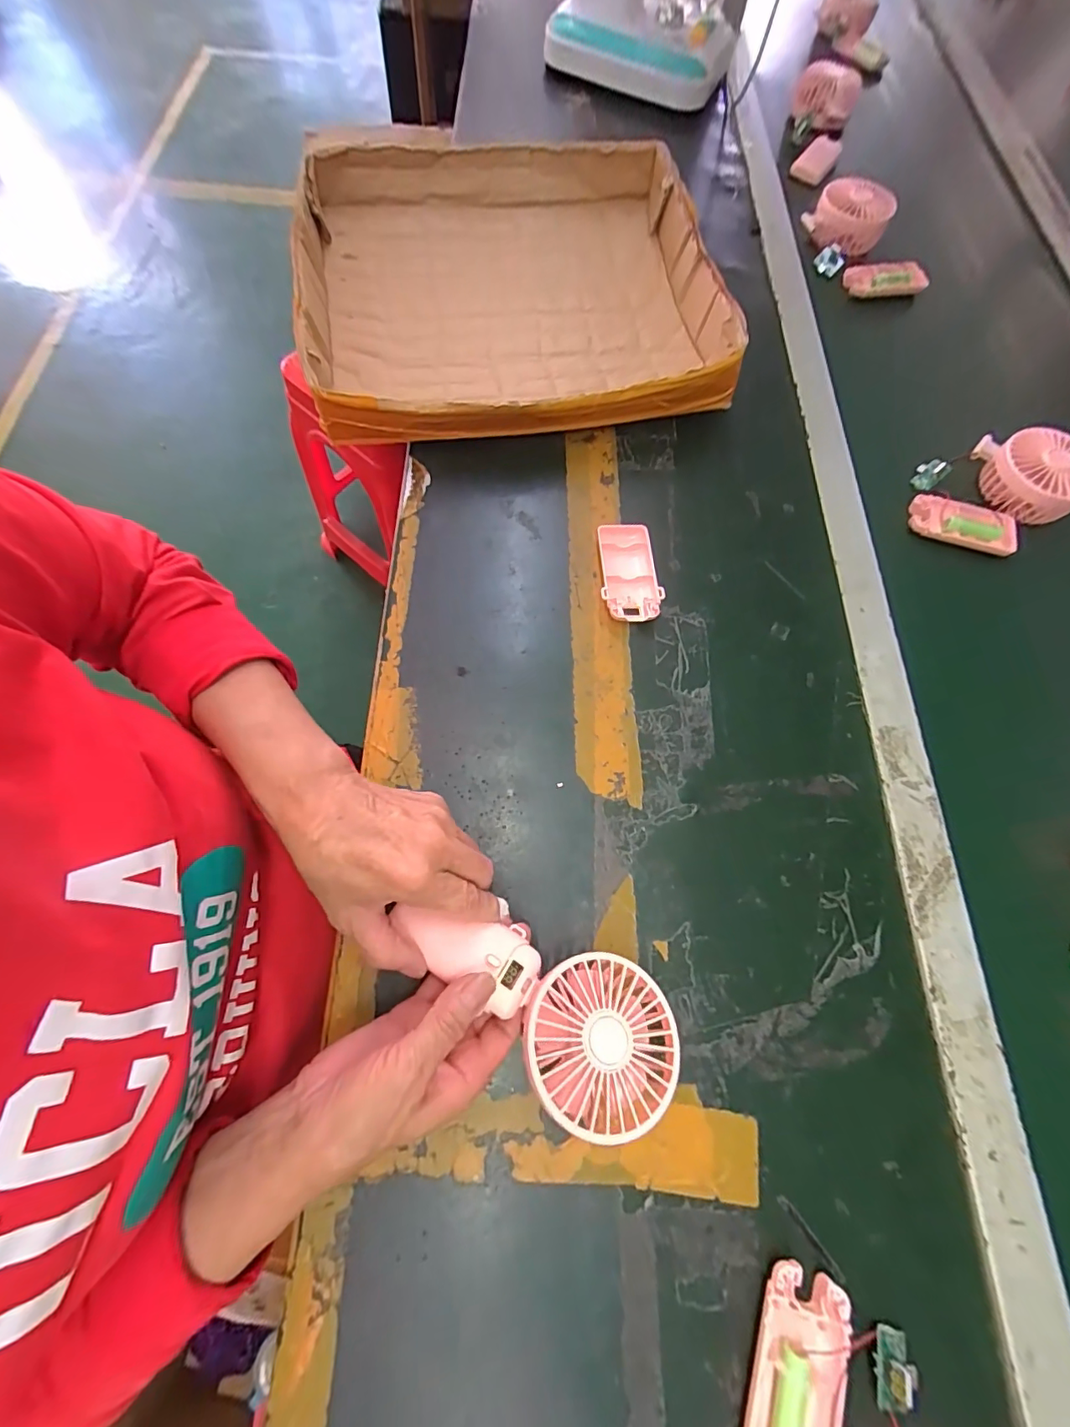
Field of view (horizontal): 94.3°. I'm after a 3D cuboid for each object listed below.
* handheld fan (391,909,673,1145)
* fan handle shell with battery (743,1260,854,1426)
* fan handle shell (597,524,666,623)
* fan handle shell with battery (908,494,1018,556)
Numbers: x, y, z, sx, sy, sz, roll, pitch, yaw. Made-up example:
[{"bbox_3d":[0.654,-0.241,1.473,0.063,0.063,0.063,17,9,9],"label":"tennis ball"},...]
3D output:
[{"bbox_3d":[-0.001,0.162,0.287,0.173,0.027,0.080,29,71,10],"label":"handheld fan"},{"bbox_3d":[0.139,0.359,0.266,0.045,0.012,0.096,22,70,5],"label":"fan handle shell with battery"},{"bbox_3d":[0.081,-0.122,0.430,0.049,0.016,0.093,0,70,-3],"label":"fan handle shell"},{"bbox_3d":[0.399,-0.178,0.462,0.094,0.011,0.044,20,70,4],"label":"fan handle shell with battery"}]

